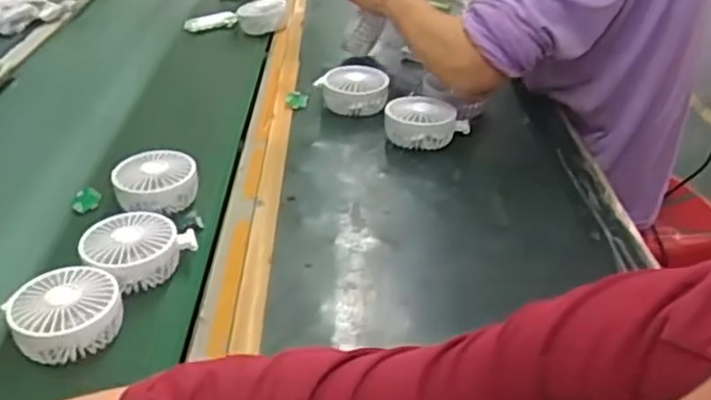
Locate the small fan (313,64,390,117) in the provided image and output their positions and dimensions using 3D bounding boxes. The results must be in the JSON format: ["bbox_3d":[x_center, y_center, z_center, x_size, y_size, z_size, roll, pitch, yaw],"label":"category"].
[{"bbox_3d":[-0.002,-0.150,0.951,0.095,0.046,0.074,-8,33,-11],"label":"small fan"}]

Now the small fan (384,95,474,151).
[{"bbox_3d":[0.085,-0.099,0.877,0.093,0.041,0.079,-21,37,-29],"label":"small fan"}]

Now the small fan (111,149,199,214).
[{"bbox_3d":[-0.216,-0.018,0.762,0.088,0.043,0.070,-15,35,-20],"label":"small fan"}]

